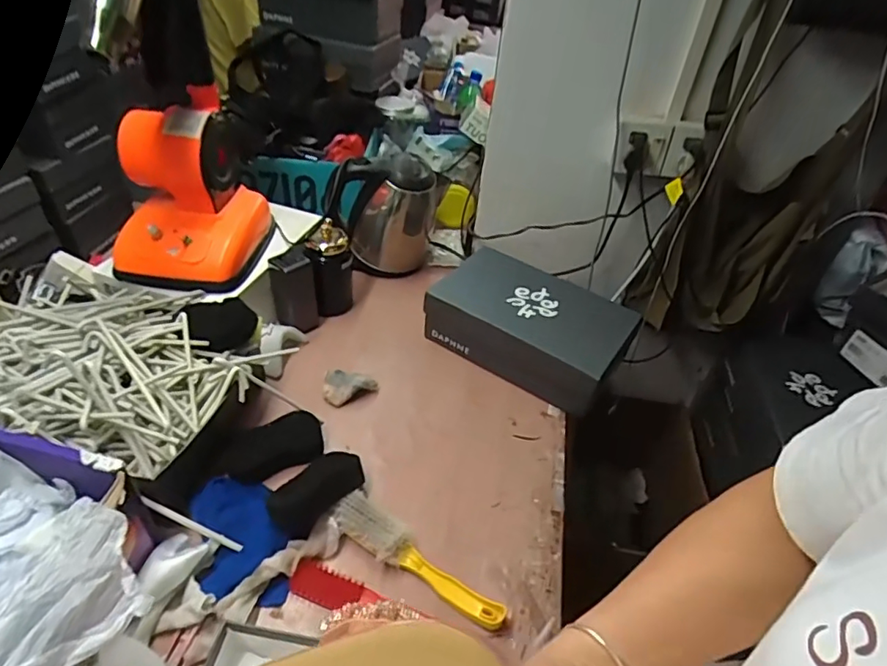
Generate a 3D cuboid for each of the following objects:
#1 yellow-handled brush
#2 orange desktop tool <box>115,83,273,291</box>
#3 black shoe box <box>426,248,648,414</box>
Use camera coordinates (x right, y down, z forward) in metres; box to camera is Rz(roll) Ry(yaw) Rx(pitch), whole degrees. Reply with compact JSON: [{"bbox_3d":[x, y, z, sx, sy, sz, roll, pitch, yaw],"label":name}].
[{"bbox_3d":[-0.029,0.254,0.615,0.218,0.030,0.046,25,45,20],"label":"yellow-handled brush"},{"bbox_3d":[-0.366,-0.214,0.772,0.171,0.191,0.192,5,41,-2],"label":"orange desktop tool"},{"bbox_3d":[0.138,-0.010,0.886,0.292,0.114,0.182,27,45,21],"label":"black shoe box"}]

